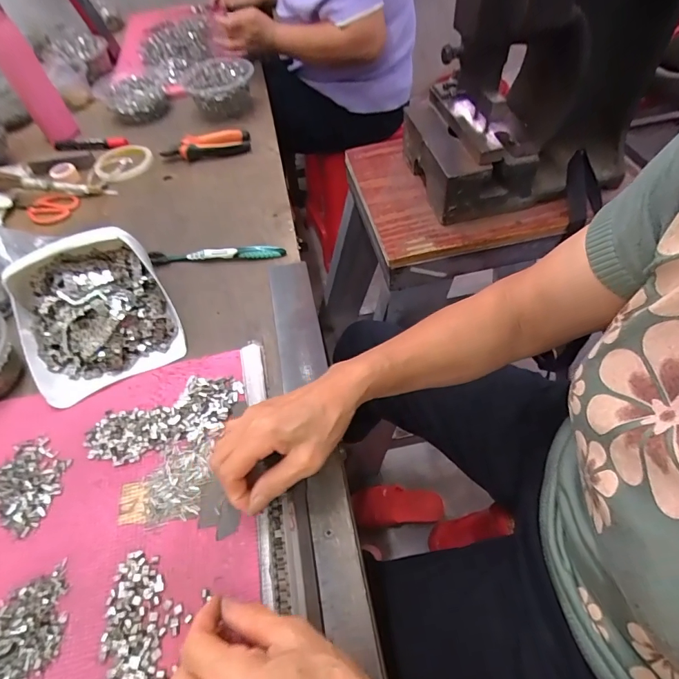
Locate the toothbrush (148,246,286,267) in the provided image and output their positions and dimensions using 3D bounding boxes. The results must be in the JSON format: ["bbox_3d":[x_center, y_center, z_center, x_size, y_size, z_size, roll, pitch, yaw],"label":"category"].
[{"bbox_3d":[-0.164,-0.115,0.554,0.179,0.016,0.018,-2,53,3],"label":"toothbrush"}]

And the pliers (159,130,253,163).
[{"bbox_3d":[-0.230,-0.336,0.720,0.150,0.034,0.040,-20,54,-8],"label":"pliers"}]

